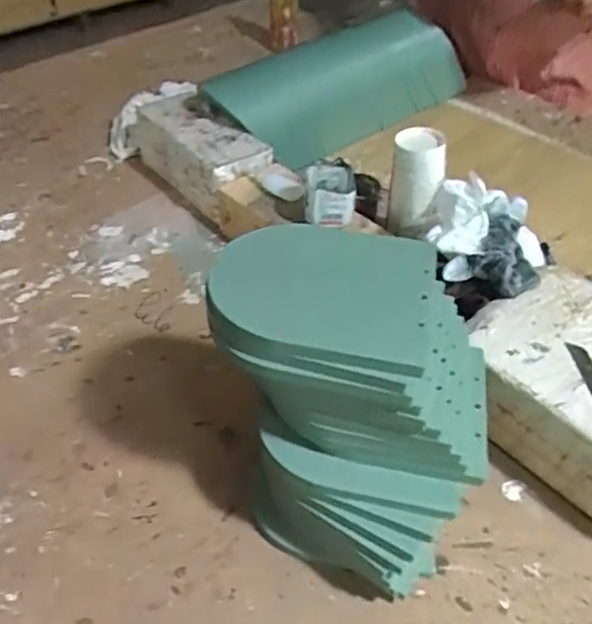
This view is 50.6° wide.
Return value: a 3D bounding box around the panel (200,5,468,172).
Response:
[{"bbox_3d":[0.084,-0.344,0.984,0.438,0.192,0.071,-25,42,-12],"label":"panel"}]

